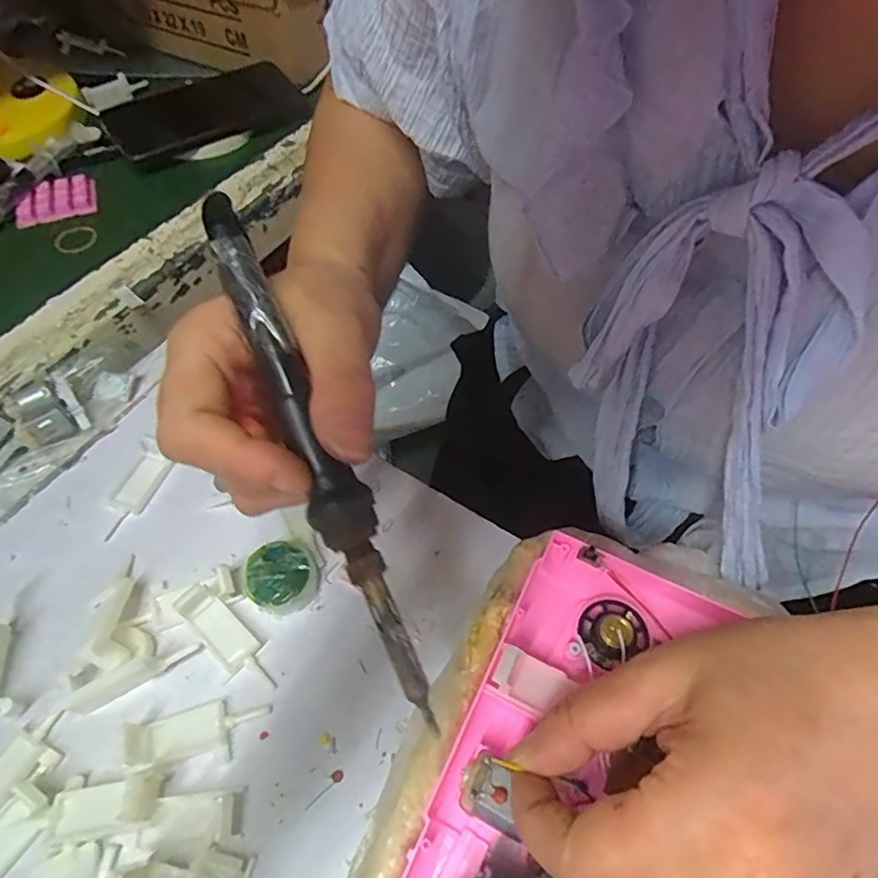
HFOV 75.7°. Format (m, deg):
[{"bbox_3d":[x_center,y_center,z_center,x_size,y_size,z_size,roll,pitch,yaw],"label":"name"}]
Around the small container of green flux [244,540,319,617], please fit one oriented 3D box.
[{"bbox_3d":[-0.077,0.068,0.277,0.032,0.017,0.032,0,56,0],"label":"small container of green flux"}]

